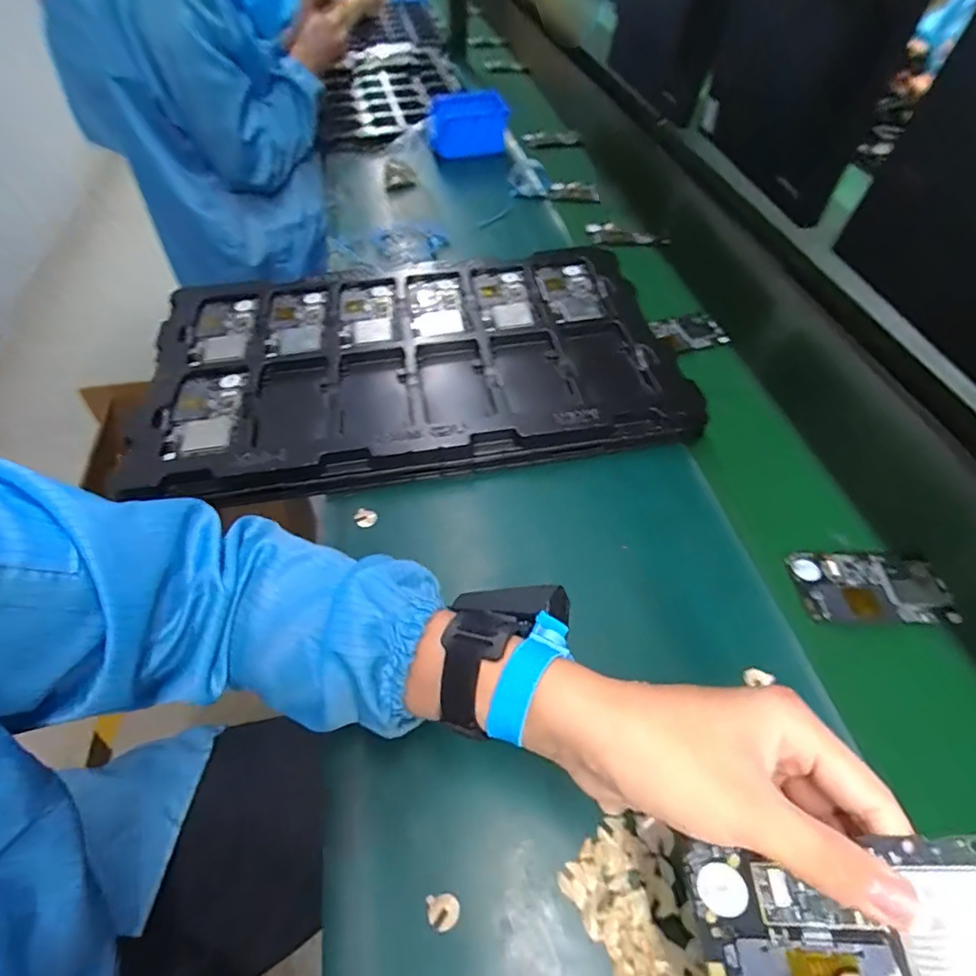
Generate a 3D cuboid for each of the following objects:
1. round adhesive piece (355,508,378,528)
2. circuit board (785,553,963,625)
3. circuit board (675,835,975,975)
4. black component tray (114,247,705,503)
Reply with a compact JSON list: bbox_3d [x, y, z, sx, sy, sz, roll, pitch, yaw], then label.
[{"bbox_3d":[-0.111,0.027,0.492,0.019,0.004,0.018,1,51,-2],"label":"round adhesive piece"},{"bbox_3d":[0.323,0.084,0.458,0.127,0.006,0.065,1,51,-2],"label":"circuit board"},{"bbox_3d":[0.149,0.180,0.217,0.126,0.006,0.064,-16,65,20],"label":"circuit board"},{"bbox_3d":[-0.081,-0.146,0.606,0.554,0.047,0.327,-7,51,-9],"label":"black component tray"}]

